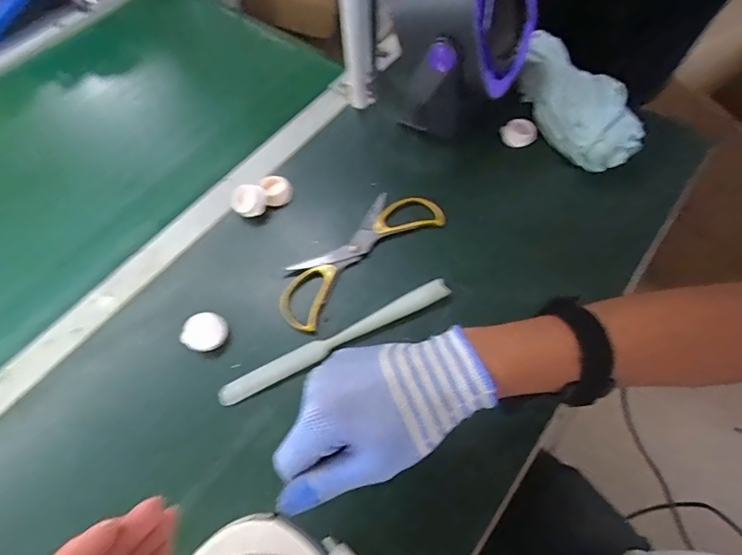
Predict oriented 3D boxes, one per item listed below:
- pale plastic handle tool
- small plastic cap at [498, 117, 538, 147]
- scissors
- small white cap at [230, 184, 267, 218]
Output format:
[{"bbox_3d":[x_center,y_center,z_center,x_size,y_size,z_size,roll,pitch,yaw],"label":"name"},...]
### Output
[{"bbox_3d":[-0.031,0.062,0.441,0.240,0.014,0.024,-25,65,-12],"label":"pale plastic handle tool"},{"bbox_3d":[0.187,-0.185,0.566,0.046,0.025,0.036,29,67,14],"label":"small plastic cap"},{"bbox_3d":[-0.014,-0.026,0.489,0.205,0.018,0.071,-39,69,-18],"label":"scissors"},{"bbox_3d":[-0.139,-0.088,0.517,0.040,0.020,0.039,0,63,0],"label":"small white cap"}]

